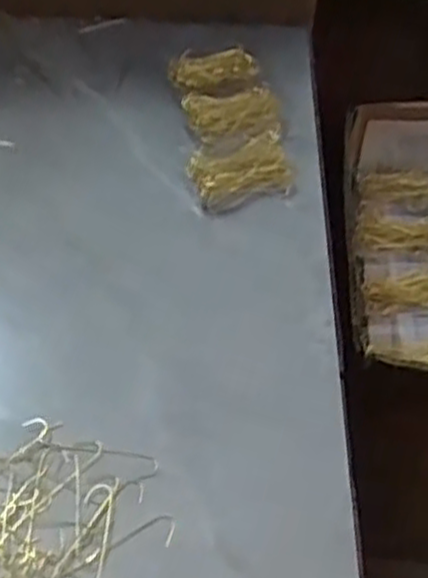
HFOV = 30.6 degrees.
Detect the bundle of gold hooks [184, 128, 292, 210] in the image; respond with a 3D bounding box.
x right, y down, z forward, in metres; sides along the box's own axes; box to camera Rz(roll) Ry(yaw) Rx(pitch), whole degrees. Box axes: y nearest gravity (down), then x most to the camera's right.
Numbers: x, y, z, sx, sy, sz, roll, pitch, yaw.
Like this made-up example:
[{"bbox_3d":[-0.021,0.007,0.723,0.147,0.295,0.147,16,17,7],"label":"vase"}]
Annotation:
[{"bbox_3d":[0.018,-0.082,0.541,0.069,0.019,0.046,-17,47,-18],"label":"bundle of gold hooks"}]

